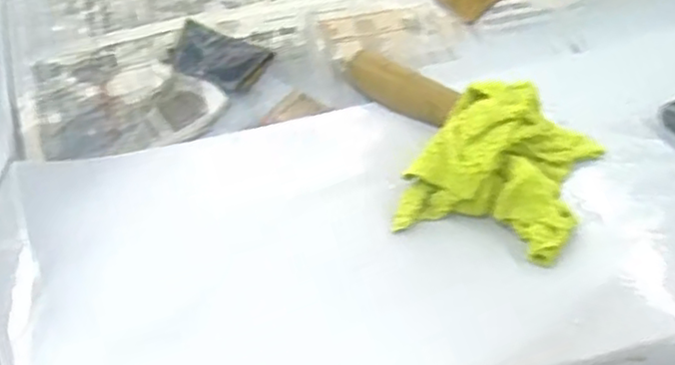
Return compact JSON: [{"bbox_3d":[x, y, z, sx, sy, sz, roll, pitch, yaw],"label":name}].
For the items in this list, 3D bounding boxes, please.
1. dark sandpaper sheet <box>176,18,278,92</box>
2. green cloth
[{"bbox_3d":[-0.129,-0.136,0.724,0.098,0.008,0.066,24,62,6],"label":"dark sandpaper sheet"},{"bbox_3d":[0.148,-0.024,0.598,0.142,0.072,0.164,13,40,20],"label":"green cloth"}]

